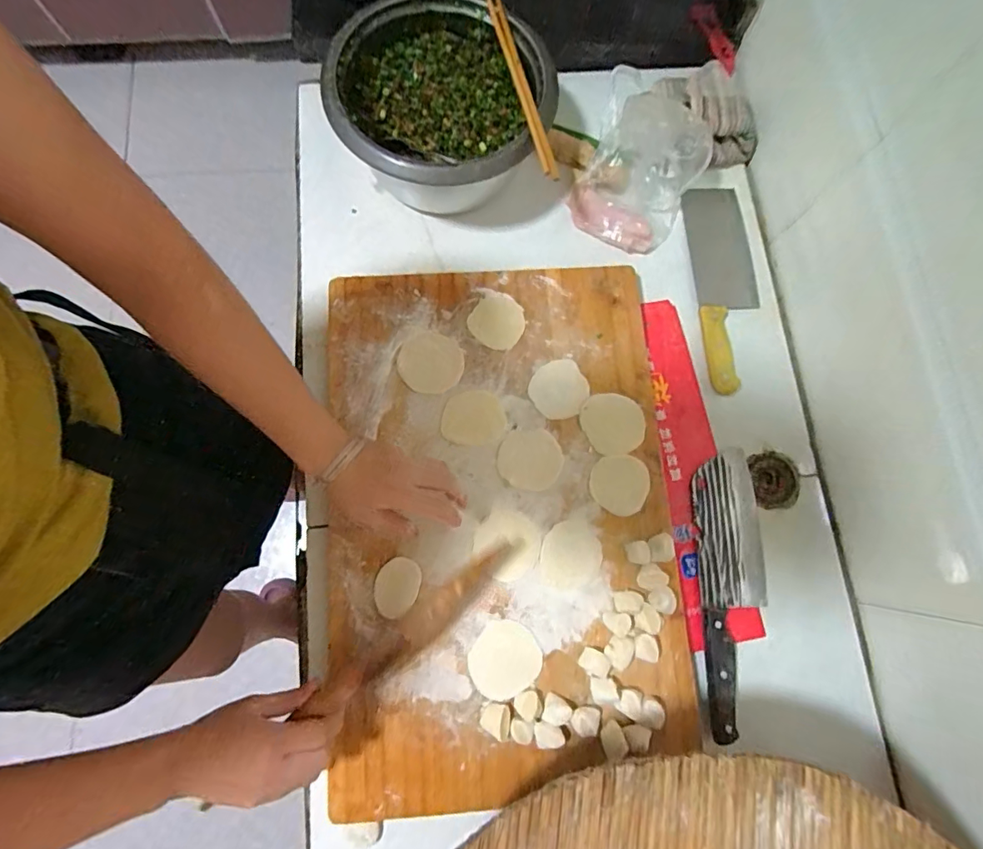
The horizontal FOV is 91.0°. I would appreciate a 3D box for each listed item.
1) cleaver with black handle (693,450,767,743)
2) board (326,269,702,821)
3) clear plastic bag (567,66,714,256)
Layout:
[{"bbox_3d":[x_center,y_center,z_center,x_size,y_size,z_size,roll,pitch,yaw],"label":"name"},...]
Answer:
[{"bbox_3d":[0.265,0.176,0.529,0.078,0.023,0.291,3,77,0],"label":"cleaver with black handle"},{"bbox_3d":[0.013,0.088,0.526,0.366,0.020,0.552,-3,77,-1],"label":"board"},{"bbox_3d":[0.180,-0.307,0.589,0.133,0.116,0.138,24,77,5],"label":"clear plastic bag"}]

